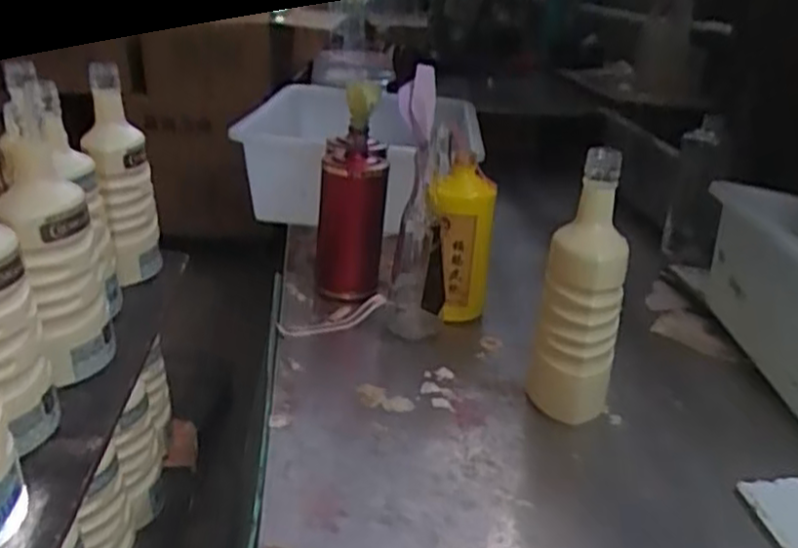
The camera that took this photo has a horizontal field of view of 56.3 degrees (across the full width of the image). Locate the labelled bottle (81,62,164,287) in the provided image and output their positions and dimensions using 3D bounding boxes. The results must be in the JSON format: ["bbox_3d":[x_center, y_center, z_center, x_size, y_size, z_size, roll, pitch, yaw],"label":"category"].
[{"bbox_3d":[-0.279,-0.089,0.760,0.065,0.213,0.060,-8,26,-19],"label":"labelled bottle"}]

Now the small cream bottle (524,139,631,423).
[{"bbox_3d":[0.169,0.018,0.681,0.071,0.243,0.079,11,24,16],"label":"small cream bottle"}]

